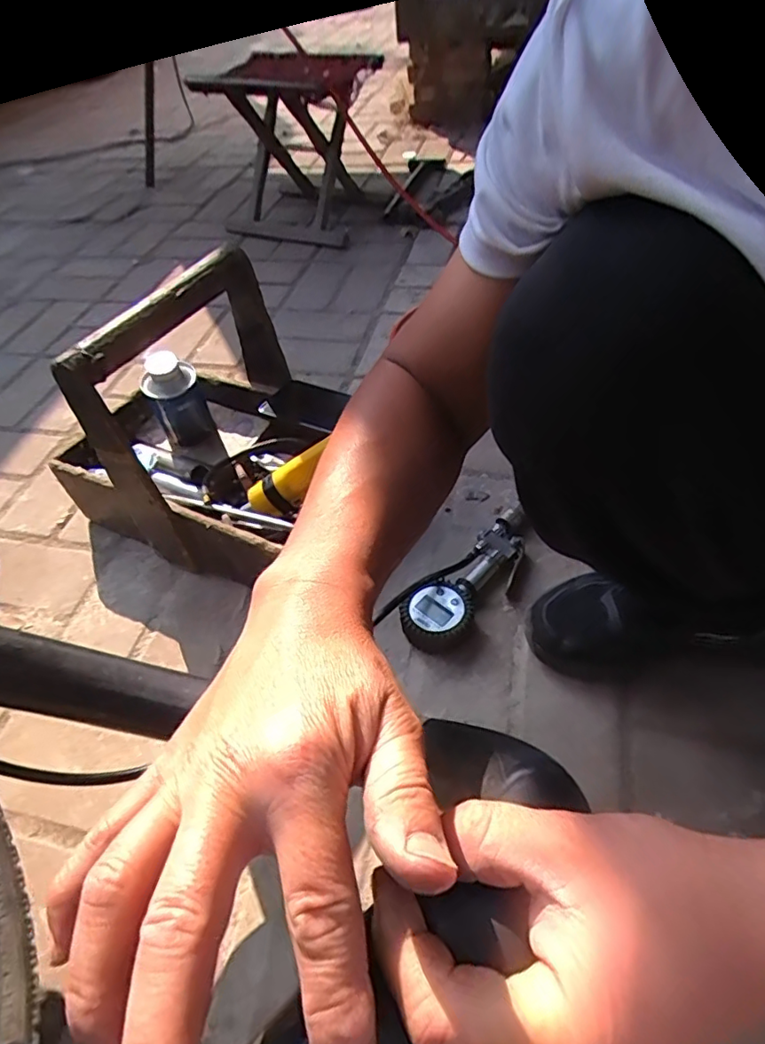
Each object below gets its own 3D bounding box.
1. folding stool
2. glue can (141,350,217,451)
[{"bbox_3d":[-0.186,-0.867,1.289,0.361,0.306,0.374,0,49,7],"label":"folding stool"},{"bbox_3d":[-0.260,-0.153,0.707,0.064,0.127,0.063,-3,48,3],"label":"glue can"}]

